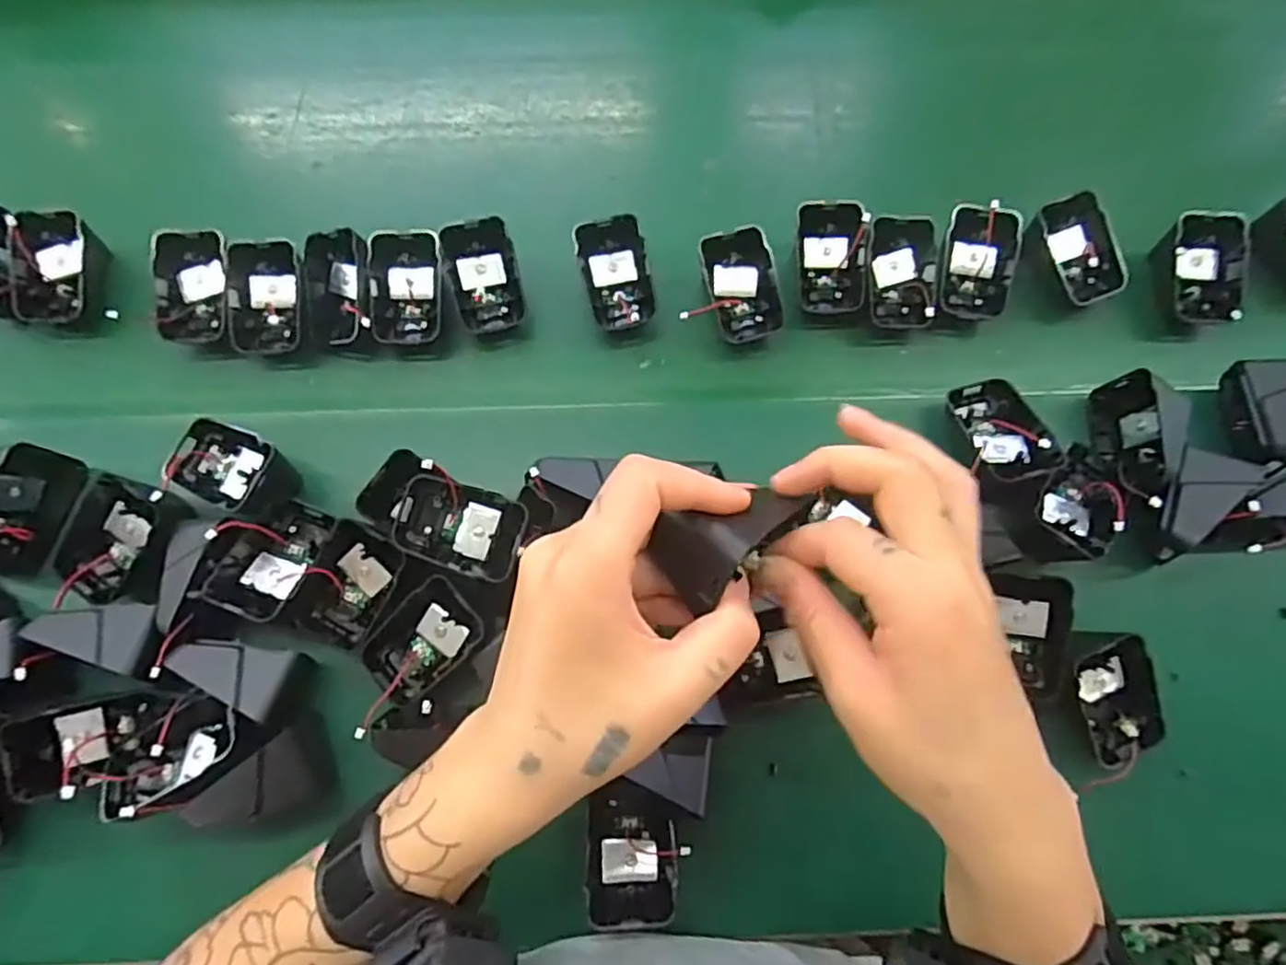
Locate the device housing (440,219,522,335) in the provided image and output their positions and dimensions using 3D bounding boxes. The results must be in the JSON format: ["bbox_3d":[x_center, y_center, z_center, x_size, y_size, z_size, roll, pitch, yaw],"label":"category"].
[{"bbox_3d":[-0.101,-0.131,0.445,0.042,0.014,0.067,-16,108,-8],"label":"device housing"}]

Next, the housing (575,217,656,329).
[{"bbox_3d":[-0.016,-0.134,0.446,0.041,0.014,0.068,-14,101,0],"label":"housing"}]

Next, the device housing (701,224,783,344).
[{"bbox_3d":[0.064,-0.125,0.444,0.043,0.012,0.068,-13,100,1],"label":"device housing"}]

